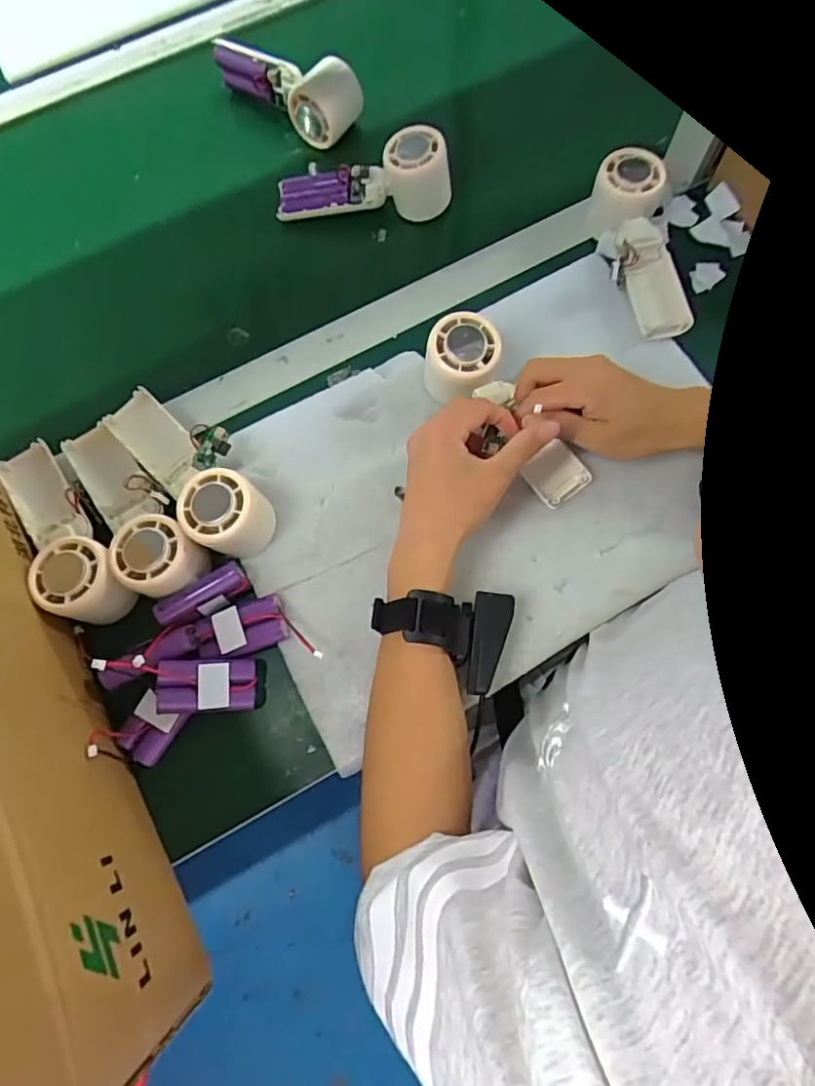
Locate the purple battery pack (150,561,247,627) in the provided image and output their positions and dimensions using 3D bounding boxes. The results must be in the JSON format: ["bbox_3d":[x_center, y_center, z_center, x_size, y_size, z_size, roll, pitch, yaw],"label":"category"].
[{"bbox_3d":[-0.152,0.040,0.415,0.066,0.022,0.023,-30,74,-7],"label":"purple battery pack"}]

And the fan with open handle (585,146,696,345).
[{"bbox_3d":[0.201,-0.257,0.488,0.063,0.050,0.163,-8,73,-1],"label":"fan with open handle"}]

